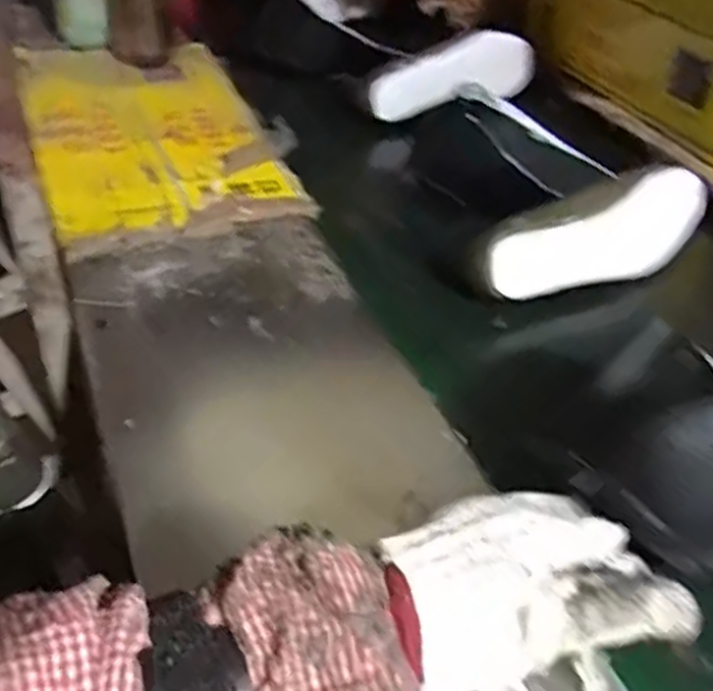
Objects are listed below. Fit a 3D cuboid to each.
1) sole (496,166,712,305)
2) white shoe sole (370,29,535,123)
[{"bbox_3d":[0.217,-0.100,0.684,0.255,0.086,0.025,-17,17,-25],"label":"sole"},{"bbox_3d":[0.132,-0.342,0.958,0.254,0.082,0.038,-20,46,-26],"label":"white shoe sole"}]

